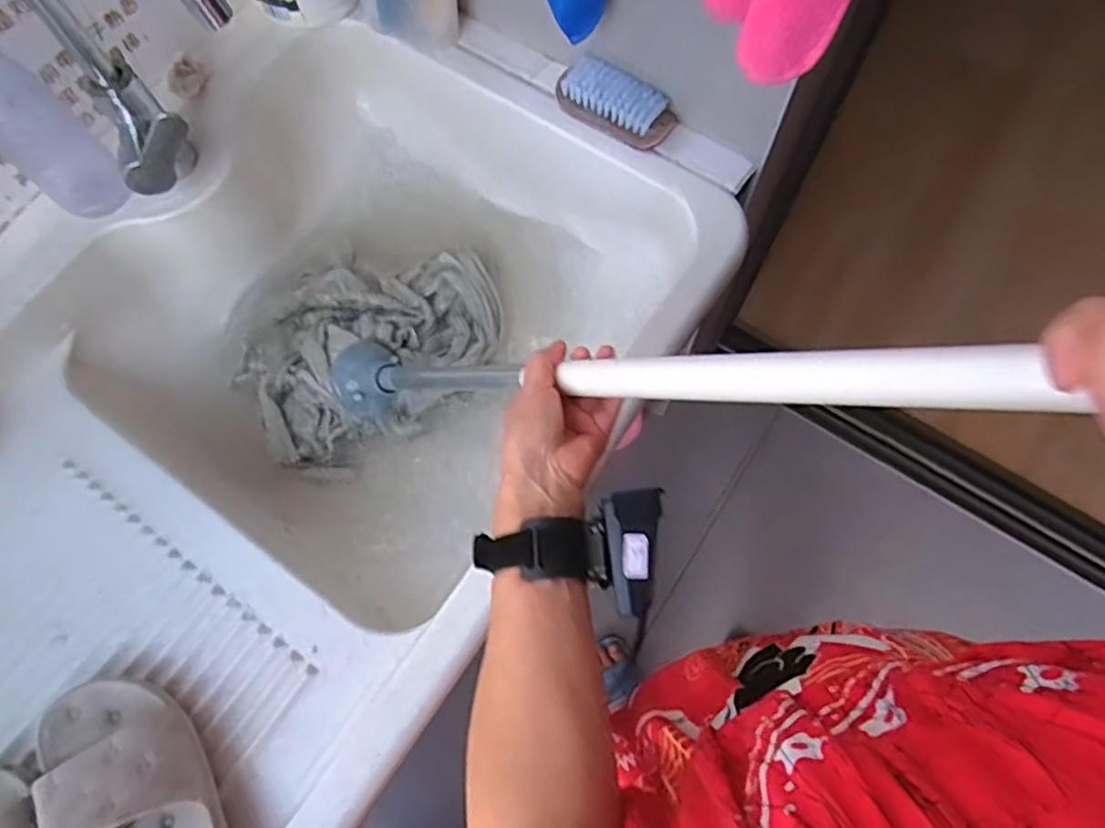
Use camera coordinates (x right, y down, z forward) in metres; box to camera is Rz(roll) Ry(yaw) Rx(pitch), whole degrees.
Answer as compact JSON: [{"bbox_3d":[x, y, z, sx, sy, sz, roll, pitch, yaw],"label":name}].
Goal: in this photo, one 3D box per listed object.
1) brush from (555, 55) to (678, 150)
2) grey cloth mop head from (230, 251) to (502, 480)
[{"bbox_3d":[0.064,-0.314,0.692,0.119,0.027,0.058,35,74,14],"label":"brush"},{"bbox_3d":[-0.202,-0.079,0.788,0.301,0.052,0.201,-35,72,-11],"label":"grey cloth mop head"}]

